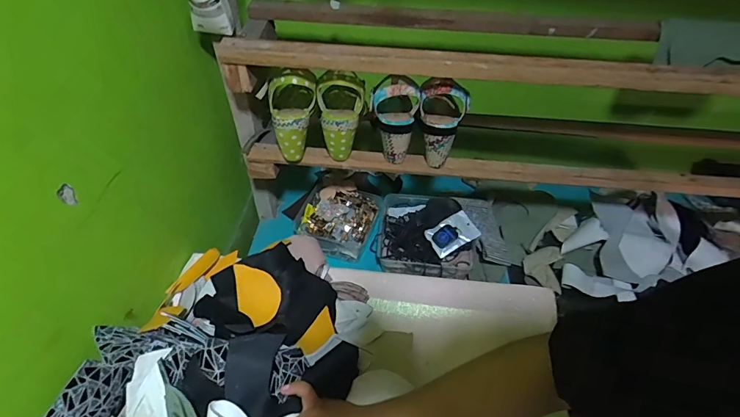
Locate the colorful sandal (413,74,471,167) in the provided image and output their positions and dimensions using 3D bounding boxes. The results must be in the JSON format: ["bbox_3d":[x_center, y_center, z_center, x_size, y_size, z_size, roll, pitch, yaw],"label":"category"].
[{"bbox_3d":[0.119,-0.140,0.682,0.082,0.153,0.074,5,23,3],"label":"colorful sandal"}]

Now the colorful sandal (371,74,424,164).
[{"bbox_3d":[0.043,-0.157,0.700,0.080,0.134,0.091,7,46,5],"label":"colorful sandal"}]

